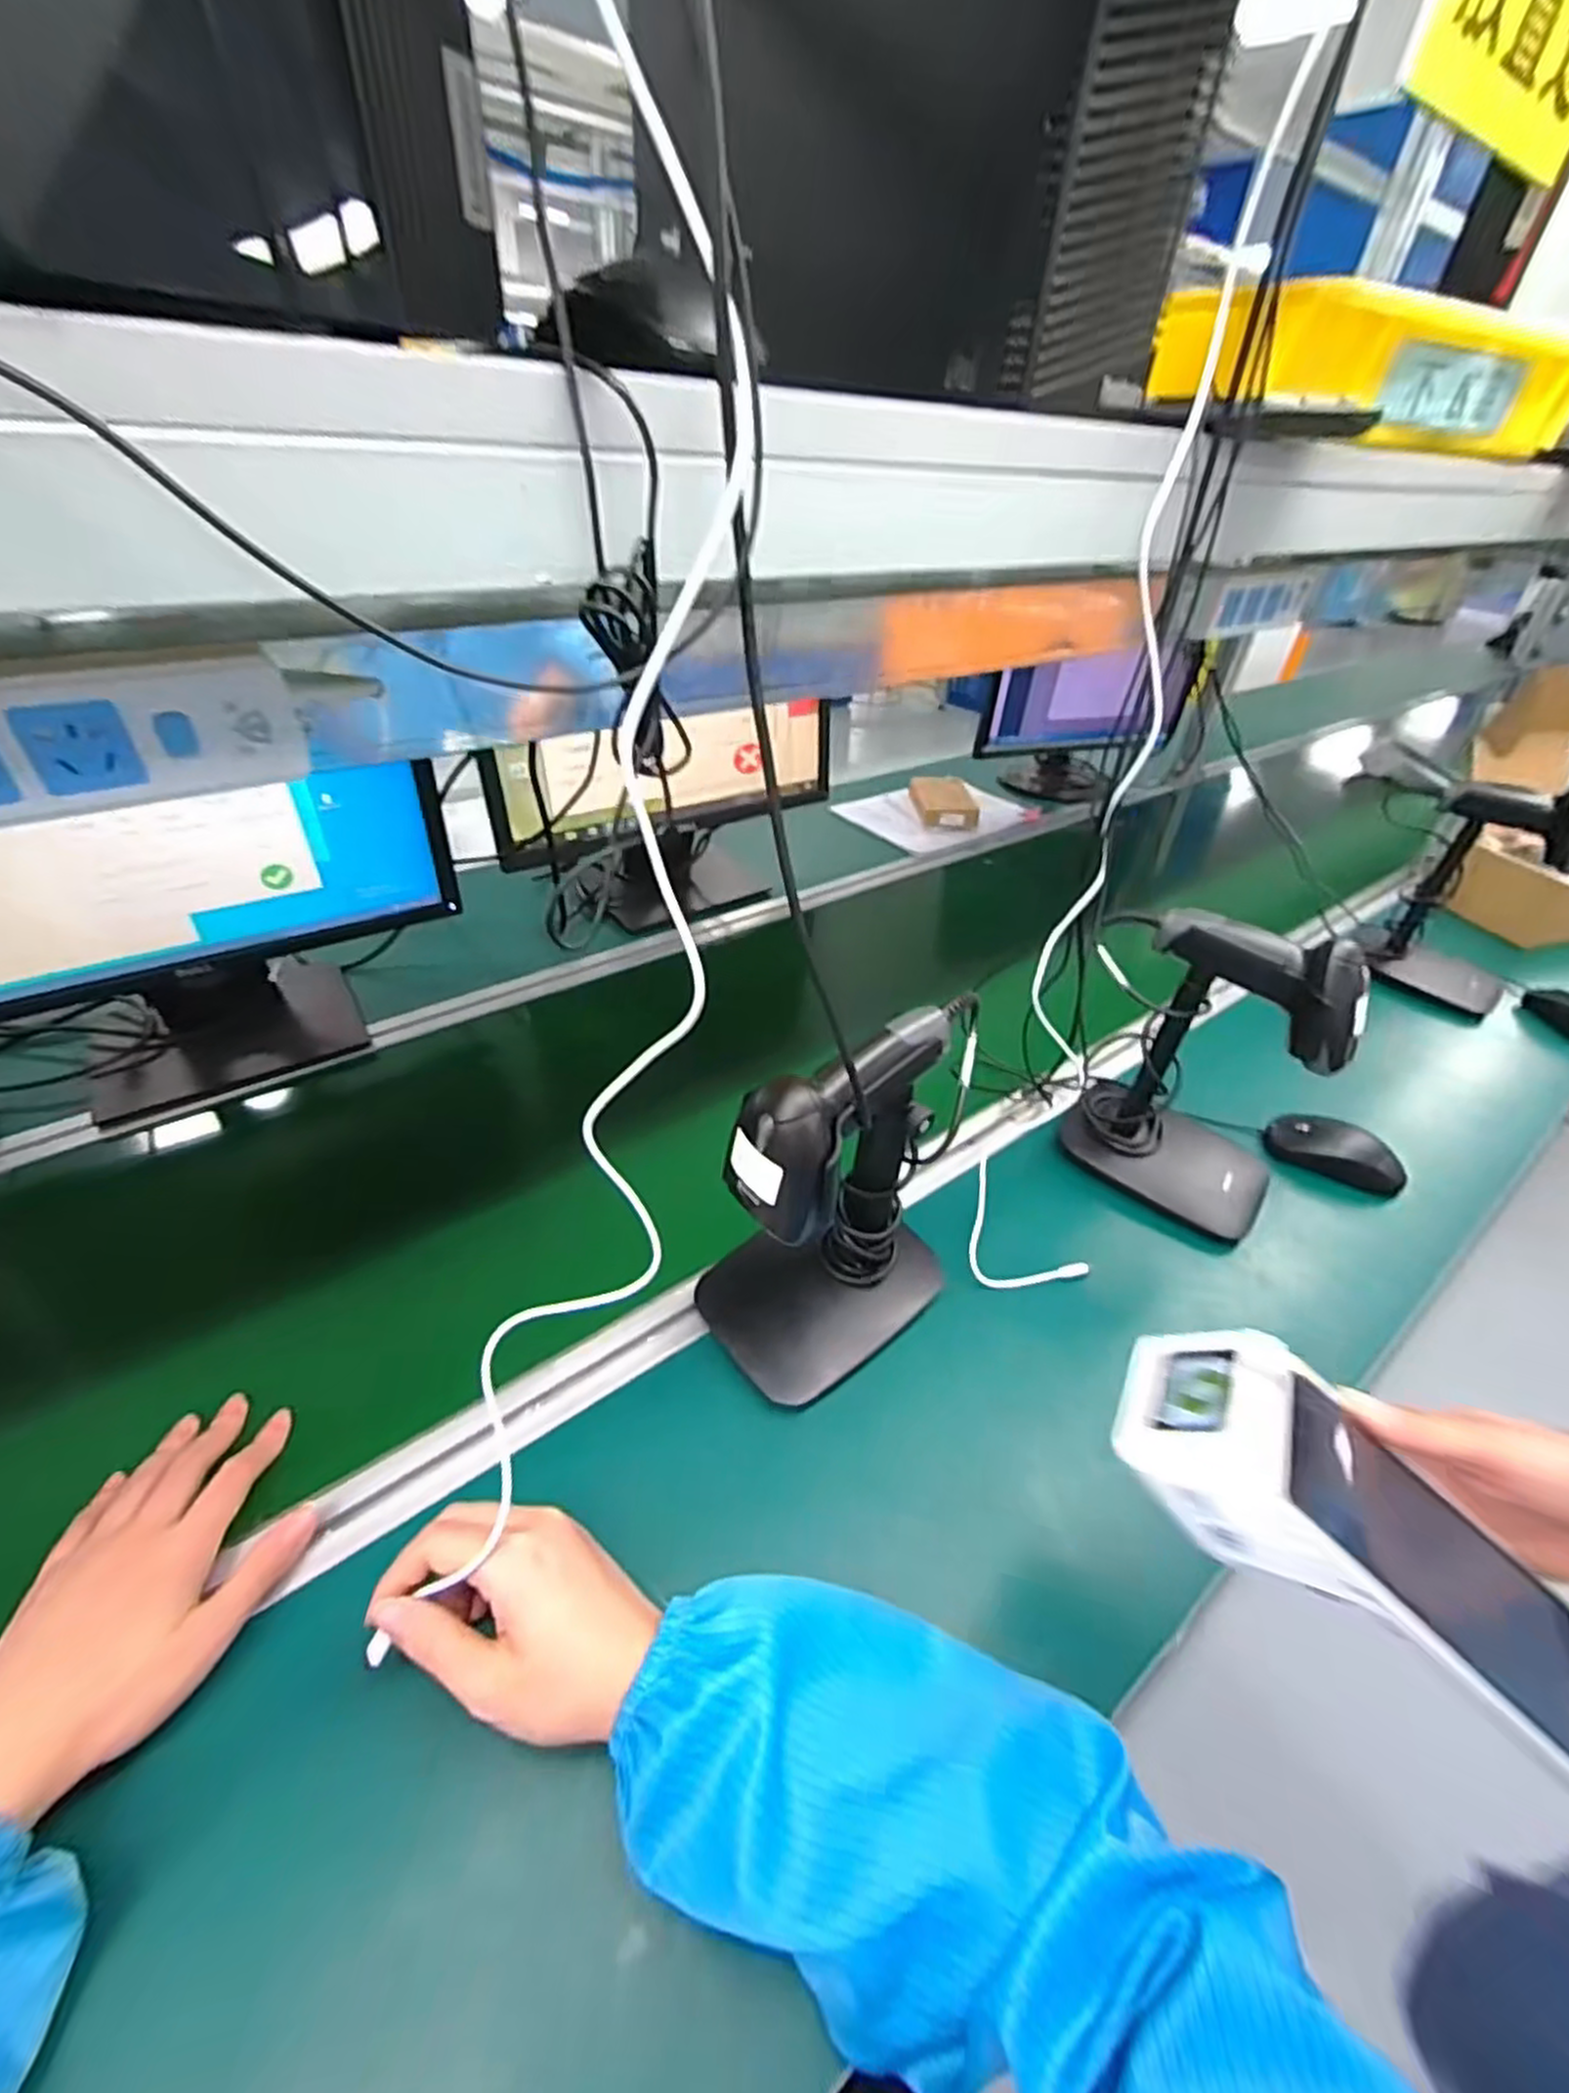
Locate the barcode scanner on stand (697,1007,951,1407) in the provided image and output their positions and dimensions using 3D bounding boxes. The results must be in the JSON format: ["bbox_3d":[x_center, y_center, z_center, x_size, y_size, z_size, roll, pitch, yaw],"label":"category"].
[{"bbox_3d":[0.036,0.091,0.483,0.154,0.225,0.109,-25,48,-31],"label":"barcode scanner on stand"}]

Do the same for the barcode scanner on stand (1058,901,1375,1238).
[{"bbox_3d":[0.339,0.017,0.603,0.155,0.236,0.088,29,45,26],"label":"barcode scanner on stand"}]

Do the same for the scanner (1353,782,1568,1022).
[{"bbox_3d":[0.801,-0.175,0.894,0.093,0.254,0.174,-28,50,-33],"label":"scanner"}]

